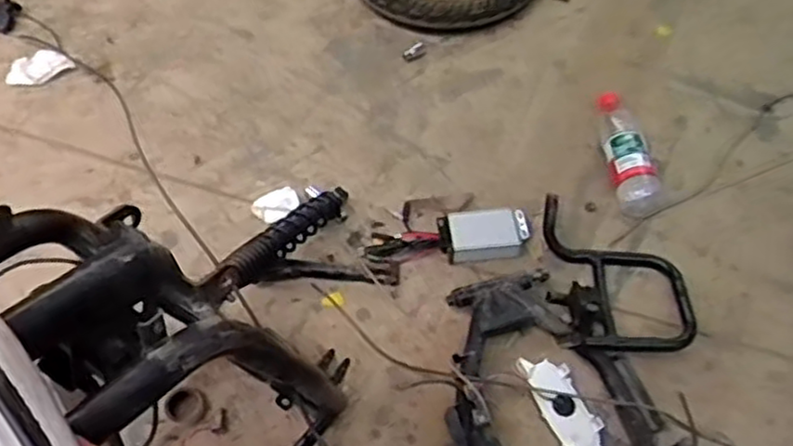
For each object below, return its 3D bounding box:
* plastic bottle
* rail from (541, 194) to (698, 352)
[{"bbox_3d":[0.357,-0.116,1.142,0.069,0.065,0.213,-7,57,-4],"label":"plastic bottle"},{"bbox_3d":[0.315,0.066,1.016,0.172,0.076,0.249,-10,57,-7],"label":"rail"}]

